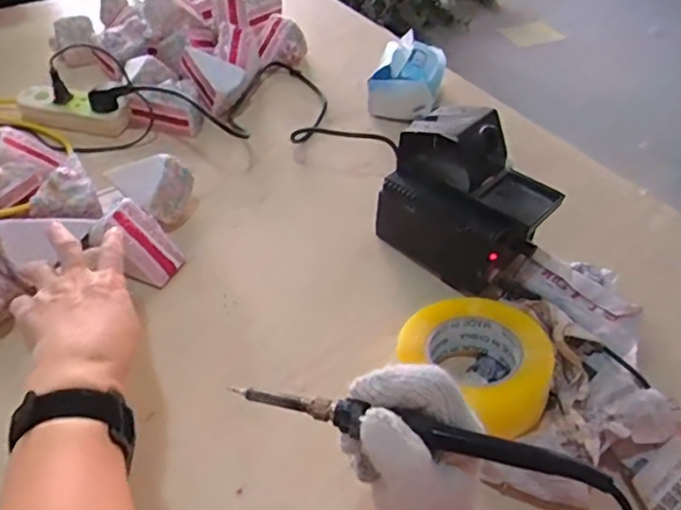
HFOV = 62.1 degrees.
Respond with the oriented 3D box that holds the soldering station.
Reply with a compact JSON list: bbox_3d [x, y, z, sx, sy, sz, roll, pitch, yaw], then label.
[{"bbox_3d":[0.133,-0.058,0.604,0.165,0.161,0.095,33,53,23],"label":"soldering station"}]

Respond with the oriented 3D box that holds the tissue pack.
[{"bbox_3d":[0.099,-0.263,0.838,0.102,0.070,0.118,11,47,5],"label":"tissue pack"}]

